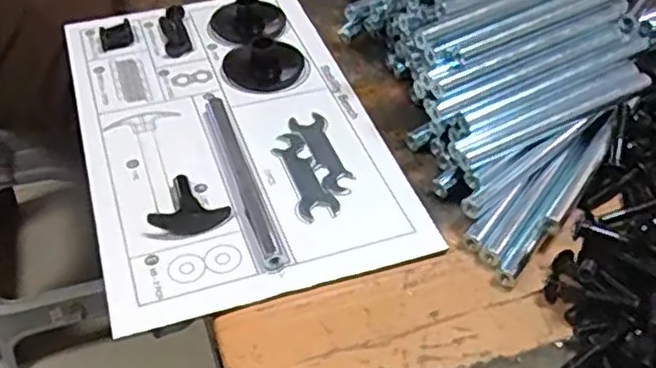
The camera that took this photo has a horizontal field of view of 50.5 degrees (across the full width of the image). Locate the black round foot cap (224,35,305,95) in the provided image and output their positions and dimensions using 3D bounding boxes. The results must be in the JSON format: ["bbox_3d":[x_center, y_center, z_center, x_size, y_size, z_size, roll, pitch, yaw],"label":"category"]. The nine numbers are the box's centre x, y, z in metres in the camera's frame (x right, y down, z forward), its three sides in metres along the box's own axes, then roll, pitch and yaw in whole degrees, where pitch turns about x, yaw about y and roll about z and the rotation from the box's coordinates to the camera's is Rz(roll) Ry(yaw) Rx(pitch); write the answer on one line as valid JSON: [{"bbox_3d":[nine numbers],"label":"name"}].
[{"bbox_3d":[-0.056,-0.108,0.610,0.068,0.019,0.064,1,46,-1],"label":"black round foot cap"}]

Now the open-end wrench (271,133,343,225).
[{"bbox_3d":[-0.019,-0.007,0.527,0.030,0.004,0.093,-13,47,-14],"label":"open-end wrench"}]

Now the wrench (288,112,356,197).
[{"bbox_3d":[-0.003,-0.024,0.544,0.028,0.004,0.093,-15,48,-15],"label":"wrench"}]

